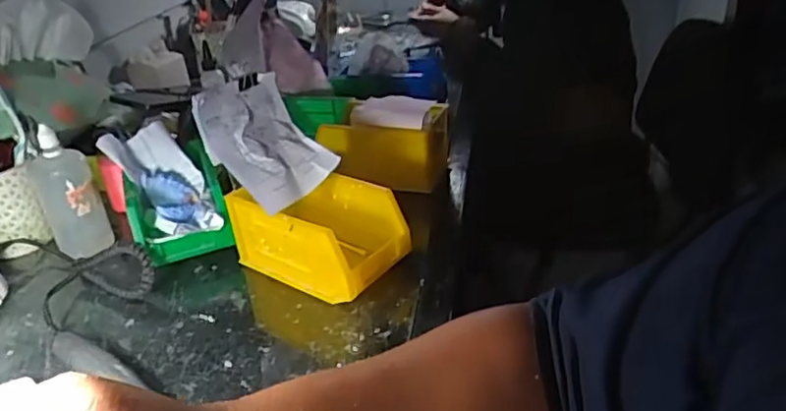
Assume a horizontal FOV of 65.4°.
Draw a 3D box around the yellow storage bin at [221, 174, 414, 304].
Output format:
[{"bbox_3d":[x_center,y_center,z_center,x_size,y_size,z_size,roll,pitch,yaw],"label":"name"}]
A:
[{"bbox_3d":[-0.081,0.029,0.652,0.180,0.093,0.095,16,35,32],"label":"yellow storage bin"}]

